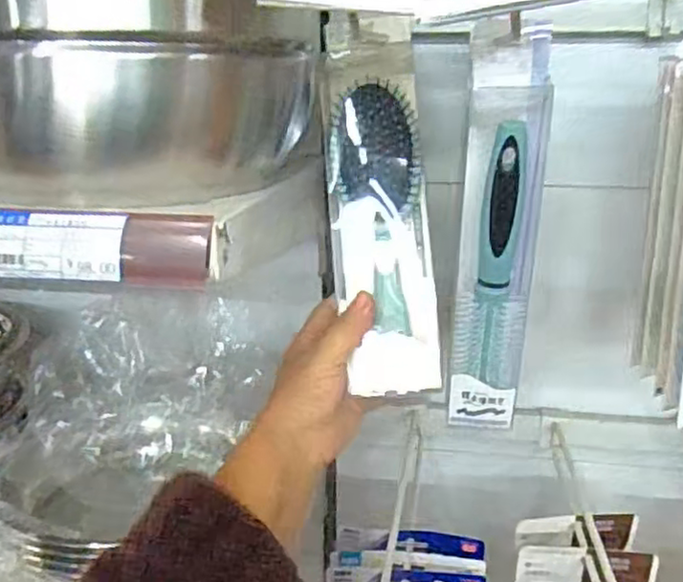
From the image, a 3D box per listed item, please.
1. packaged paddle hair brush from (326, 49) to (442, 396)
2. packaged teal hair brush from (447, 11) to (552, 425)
[{"bbox_3d":[0.030,-0.056,0.515,0.068,0.259,0.048,-5,-5,-16],"label":"packaged paddle hair brush"},{"bbox_3d":[0.102,-0.035,0.441,0.049,0.259,0.032,4,19,12],"label":"packaged teal hair brush"}]

